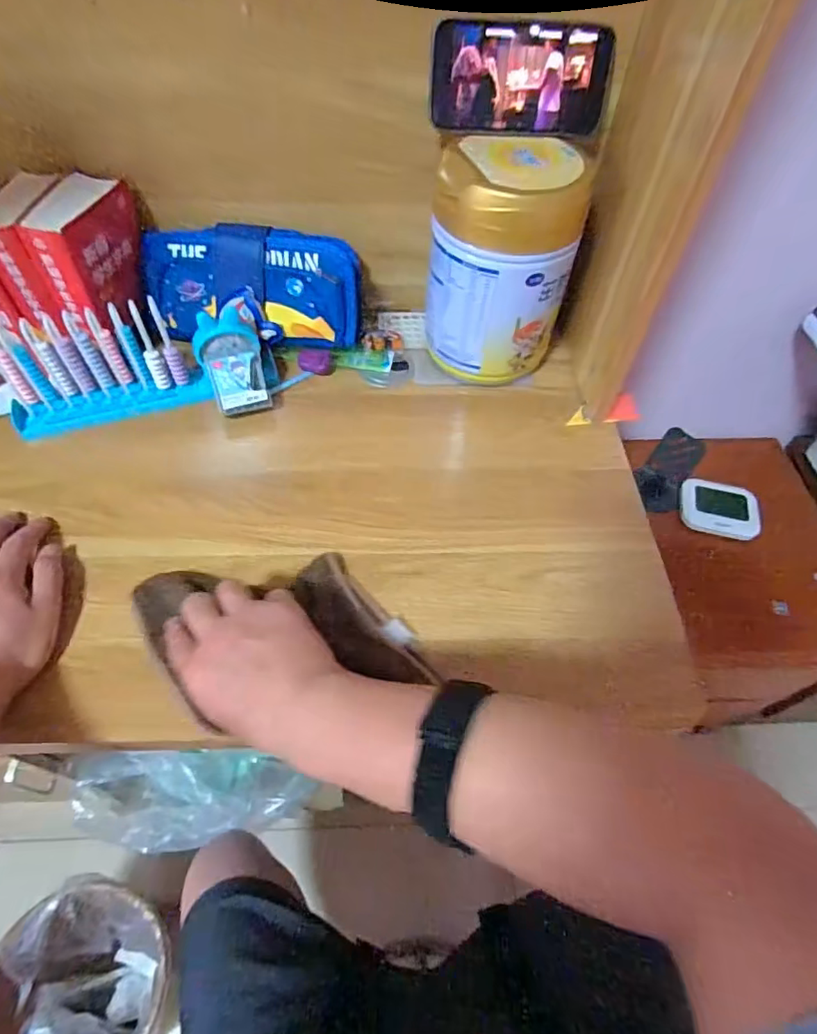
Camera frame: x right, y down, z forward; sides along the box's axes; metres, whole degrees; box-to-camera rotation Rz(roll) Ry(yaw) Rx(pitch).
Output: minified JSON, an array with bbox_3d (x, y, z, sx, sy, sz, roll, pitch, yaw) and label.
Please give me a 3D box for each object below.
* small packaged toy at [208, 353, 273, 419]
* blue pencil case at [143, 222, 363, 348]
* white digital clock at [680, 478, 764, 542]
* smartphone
[{"bbox_3d":[-0.160,-0.127,0.515,0.047,0.016,0.054,-15,102,-14],"label":"small packaged toy"},{"bbox_3d":[-0.154,-0.236,0.559,0.218,0.111,0.075,3,21,5],"label":"blue pencil case"},{"bbox_3d":[0.451,-0.011,0.785,0.105,0.013,0.072,15,95,19],"label":"white digital clock"},{"bbox_3d":[0.091,-0.354,0.439,0.142,0.068,0.007,0,38,-2],"label":"smartphone"}]

